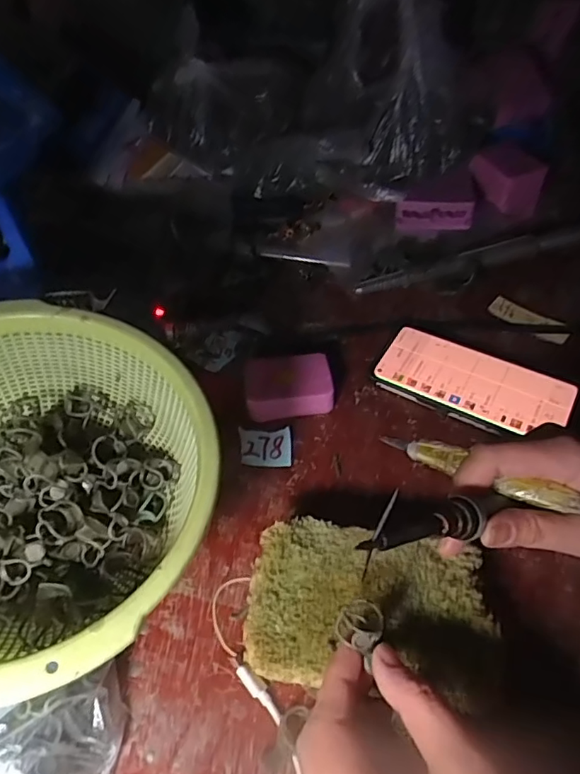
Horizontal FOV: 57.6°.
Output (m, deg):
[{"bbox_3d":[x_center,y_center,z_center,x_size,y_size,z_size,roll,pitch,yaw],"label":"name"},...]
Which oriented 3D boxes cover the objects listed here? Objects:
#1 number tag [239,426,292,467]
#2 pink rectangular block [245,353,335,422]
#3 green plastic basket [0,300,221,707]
[{"bbox_3d":[-0.020,0.046,0.416,0.041,0.006,0.034,0,51,2],"label":"number tag"},{"bbox_3d":[-0.001,-0.001,0.437,0.069,0.034,0.046,-6,51,-3],"label":"pink rectangular block"},{"bbox_3d":[-0.133,0.053,0.276,0.185,0.091,0.187,14,53,13],"label":"green plastic basket"}]

